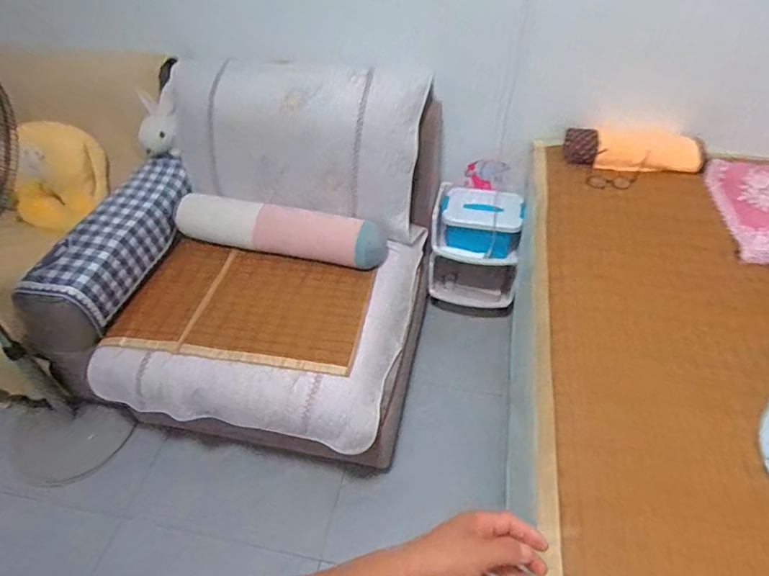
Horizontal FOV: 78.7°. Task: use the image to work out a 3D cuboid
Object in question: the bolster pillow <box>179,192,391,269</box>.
[{"bbox_3d":[-0.336,-0.185,1.443,0.647,0.152,0.163,16,48,17],"label":"bolster pillow"}]

